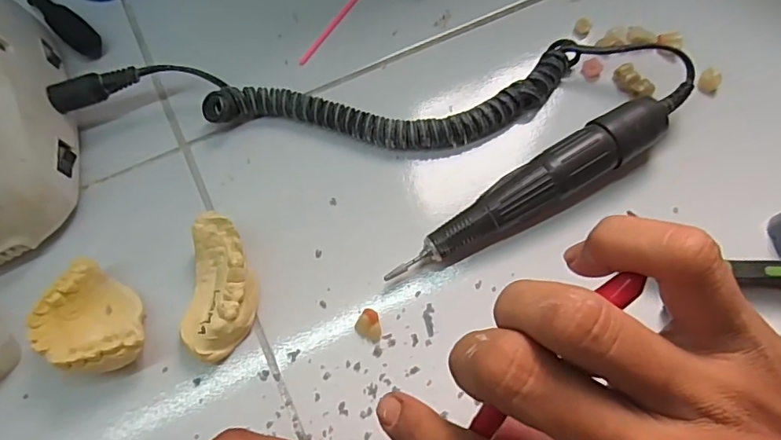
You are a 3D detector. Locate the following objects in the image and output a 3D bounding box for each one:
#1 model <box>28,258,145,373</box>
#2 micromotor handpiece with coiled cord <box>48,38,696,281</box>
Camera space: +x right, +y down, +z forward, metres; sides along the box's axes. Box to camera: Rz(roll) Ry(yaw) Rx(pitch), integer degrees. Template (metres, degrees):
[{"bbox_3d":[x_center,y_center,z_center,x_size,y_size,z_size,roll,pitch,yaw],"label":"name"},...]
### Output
[{"bbox_3d":[-0.146,0.051,0.256,0.043,0.024,0.055,-36,73,-12],"label":"model"},{"bbox_3d":[-0.004,-0.037,0.288,0.336,0.032,0.128,-2,69,-1],"label":"micromotor handpiece with coiled cord"}]

